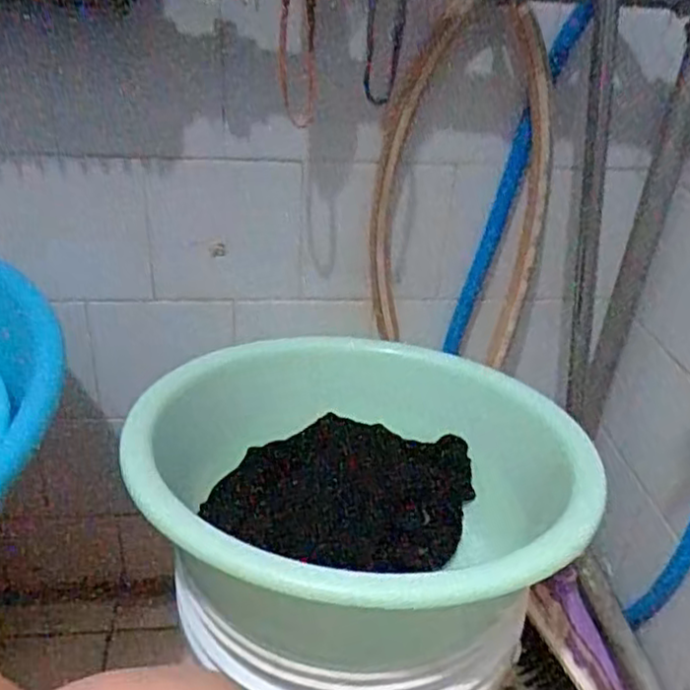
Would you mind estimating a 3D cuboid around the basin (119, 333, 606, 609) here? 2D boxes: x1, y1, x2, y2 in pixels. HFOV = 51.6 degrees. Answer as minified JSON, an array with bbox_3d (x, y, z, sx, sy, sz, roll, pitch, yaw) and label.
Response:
[{"bbox_3d":[0.011,0.112,0.585,0.343,0.151,0.355,-4,32,-12],"label":"basin"}]

